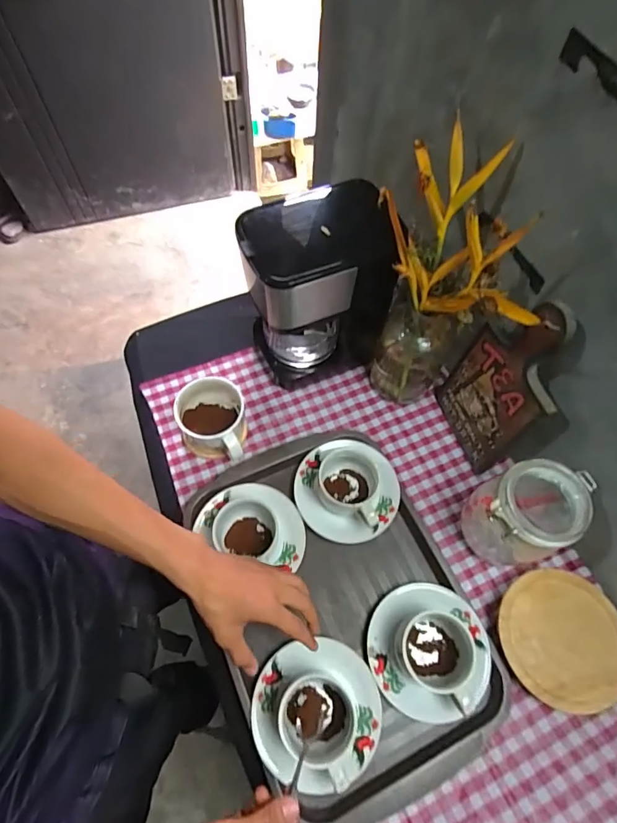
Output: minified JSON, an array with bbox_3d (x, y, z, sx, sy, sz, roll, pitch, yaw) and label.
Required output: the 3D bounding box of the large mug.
[{"bbox_3d":[-0.142,0.014,0.652,0.097,0.075,0.110,2,63,-1],"label":"large mug"}]

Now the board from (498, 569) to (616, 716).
[{"bbox_3d":[0.316,0.275,0.543,0.153,0.019,0.148,1,63,-2],"label":"board"}]

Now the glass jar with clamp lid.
[{"bbox_3d":[0.262,0.128,0.556,0.092,0.156,0.100,1,63,-2],"label":"glass jar with clamp lid"}]

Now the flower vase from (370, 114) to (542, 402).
[{"bbox_3d":[0.146,-0.141,0.592,0.143,0.334,0.239,7,63,1],"label":"flower vase"}]

